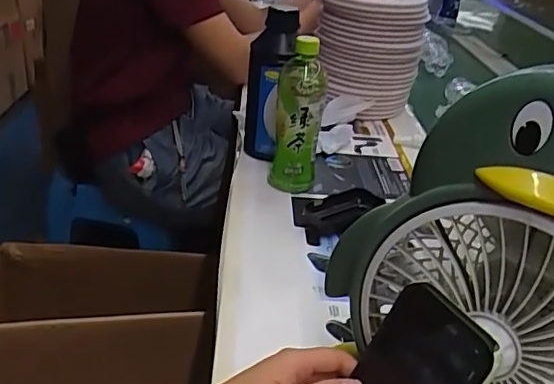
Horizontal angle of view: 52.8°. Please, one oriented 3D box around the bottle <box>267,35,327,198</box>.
[{"bbox_3d":[0.028,-0.101,0.738,0.060,0.191,0.055,2,29,-7],"label":"bottle"}]

